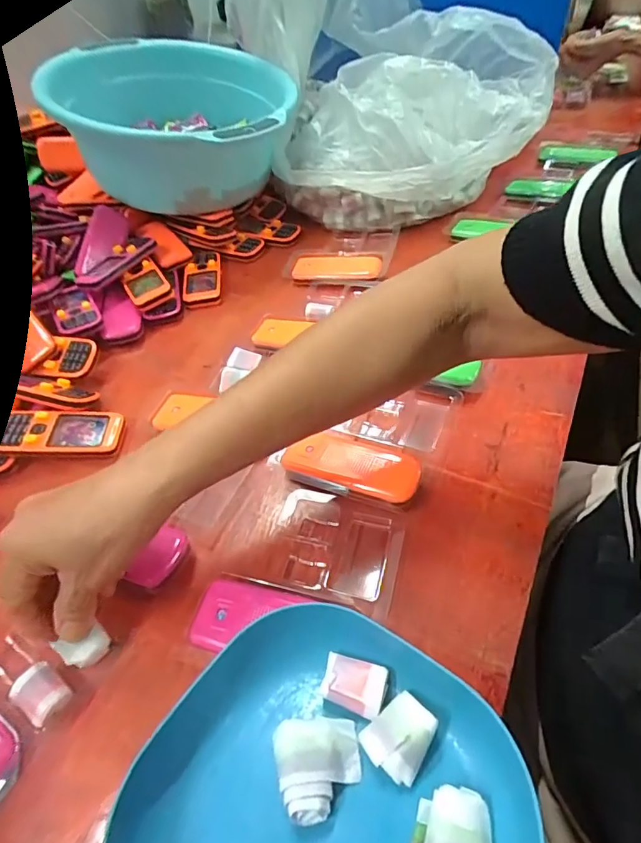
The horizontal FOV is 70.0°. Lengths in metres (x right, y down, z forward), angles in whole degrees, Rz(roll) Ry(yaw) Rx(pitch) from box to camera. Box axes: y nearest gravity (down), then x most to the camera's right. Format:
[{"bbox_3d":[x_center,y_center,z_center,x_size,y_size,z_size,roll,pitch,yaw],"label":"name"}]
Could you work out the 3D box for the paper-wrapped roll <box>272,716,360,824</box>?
[{"bbox_3d":[-0.001,0.146,0.195,0.036,0.012,0.036,-3,48,3],"label":"paper-wrapped roll"}]

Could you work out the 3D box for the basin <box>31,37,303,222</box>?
[{"bbox_3d":[-0.168,-0.376,0.584,0.260,0.122,0.251,-3,48,3],"label":"basin"}]

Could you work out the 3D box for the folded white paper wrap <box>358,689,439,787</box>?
[{"bbox_3d":[0.036,0.138,0.201,0.030,0.012,0.025,-35,55,-24],"label":"folded white paper wrap"}]

